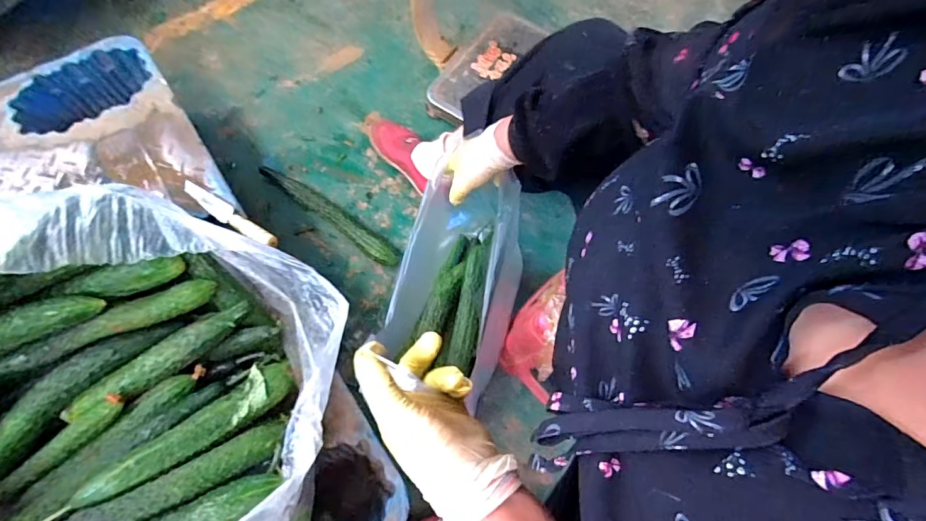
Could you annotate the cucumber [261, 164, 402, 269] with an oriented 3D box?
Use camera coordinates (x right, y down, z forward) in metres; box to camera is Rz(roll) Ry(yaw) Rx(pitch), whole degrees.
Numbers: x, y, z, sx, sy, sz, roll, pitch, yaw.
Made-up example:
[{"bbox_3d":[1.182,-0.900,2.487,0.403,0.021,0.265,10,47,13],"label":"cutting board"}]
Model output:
[{"bbox_3d":[-0.267,-0.097,0.866,0.348,0.046,0.048,35,72,10],"label":"cucumber"}]

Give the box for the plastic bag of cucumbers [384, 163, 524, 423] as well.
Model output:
[{"bbox_3d":[-0.009,0.043,0.774,0.181,0.111,0.324,17,69,4],"label":"plastic bag of cucumbers"}]

